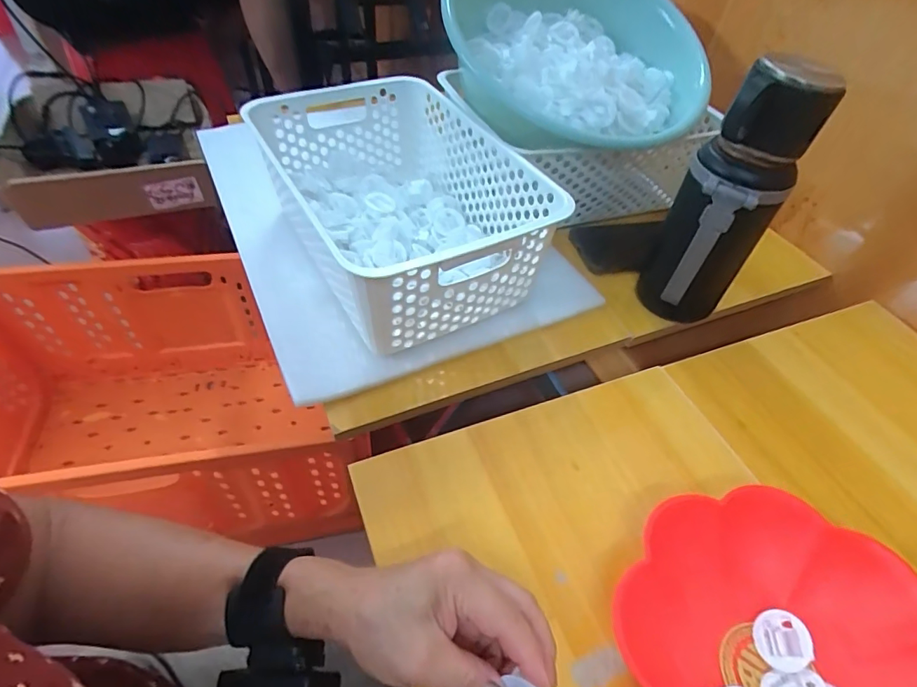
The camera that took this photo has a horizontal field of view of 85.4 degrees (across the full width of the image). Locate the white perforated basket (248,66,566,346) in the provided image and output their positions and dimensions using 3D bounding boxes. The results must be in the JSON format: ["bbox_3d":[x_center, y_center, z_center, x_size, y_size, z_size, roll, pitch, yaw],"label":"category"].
[{"bbox_3d":[-0.064,-0.141,0.505,0.206,0.123,0.314,-22,54,-22],"label":"white perforated basket"}]

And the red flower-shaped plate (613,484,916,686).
[{"bbox_3d":[0.191,0.188,0.287,0.182,0.047,0.192,3,48,-3],"label":"red flower-shaped plate"}]

